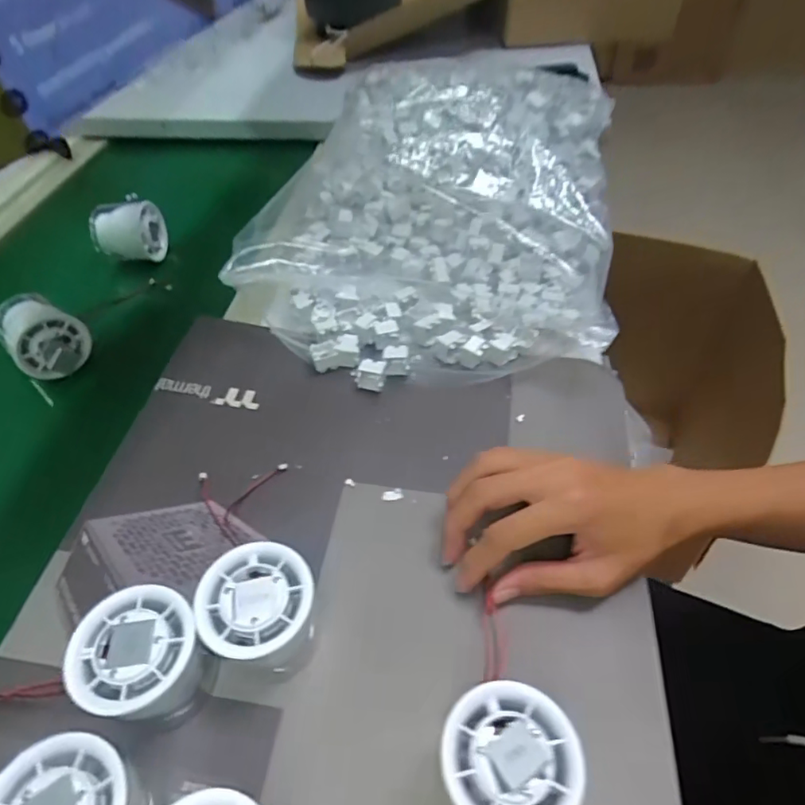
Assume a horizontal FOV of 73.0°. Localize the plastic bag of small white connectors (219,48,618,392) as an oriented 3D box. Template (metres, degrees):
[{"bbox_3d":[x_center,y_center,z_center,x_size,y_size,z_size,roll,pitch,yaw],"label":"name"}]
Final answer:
[{"bbox_3d":[0.039,-0.210,0.532,0.320,0.114,0.453,9,50,10],"label":"plastic bag of small white connectors"}]

